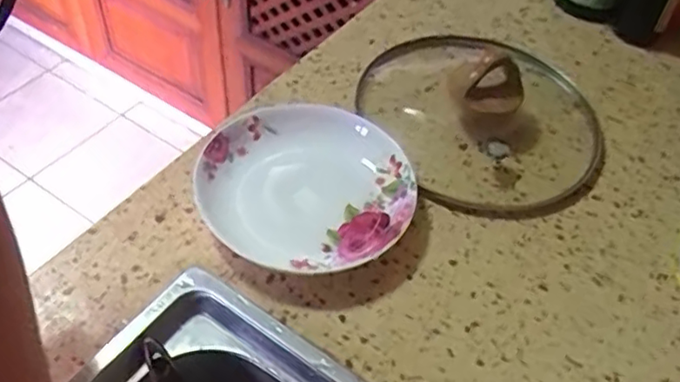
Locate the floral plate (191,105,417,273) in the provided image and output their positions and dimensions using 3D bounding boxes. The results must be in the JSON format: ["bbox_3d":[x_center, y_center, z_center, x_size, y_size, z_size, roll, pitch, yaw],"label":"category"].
[{"bbox_3d":[-0.033,-0.010,0.598,0.193,0.031,0.194,3,50,-3],"label":"floral plate"}]

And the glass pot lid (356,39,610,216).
[{"bbox_3d":[0.157,-0.105,0.672,0.245,0.062,0.268,3,50,-3],"label":"glass pot lid"}]

